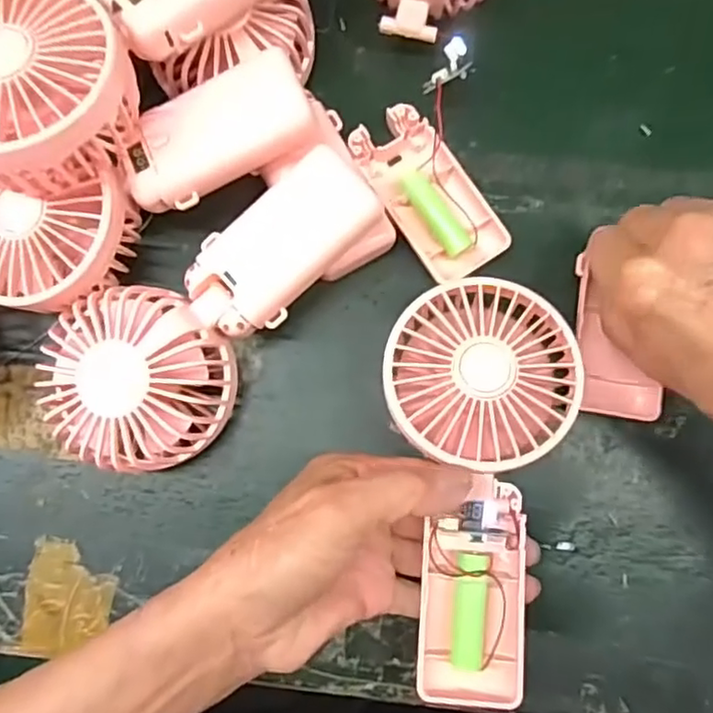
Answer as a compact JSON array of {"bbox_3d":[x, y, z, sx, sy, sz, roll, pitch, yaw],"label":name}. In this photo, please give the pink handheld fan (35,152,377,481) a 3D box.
[{"bbox_3d":[-0.073,-0.025,0.305,0.084,0.053,0.179,40,85,6],"label":"pink handheld fan"}]

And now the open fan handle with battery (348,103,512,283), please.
[{"bbox_3d":[0.037,-0.085,0.331,0.047,0.018,0.092,-33,83,-3],"label":"open fan handle with battery"}]

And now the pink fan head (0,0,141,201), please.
[{"bbox_3d":[-0.142,-0.115,0.274,0.086,0.052,0.086,28,83,5],"label":"pink fan head"}]

